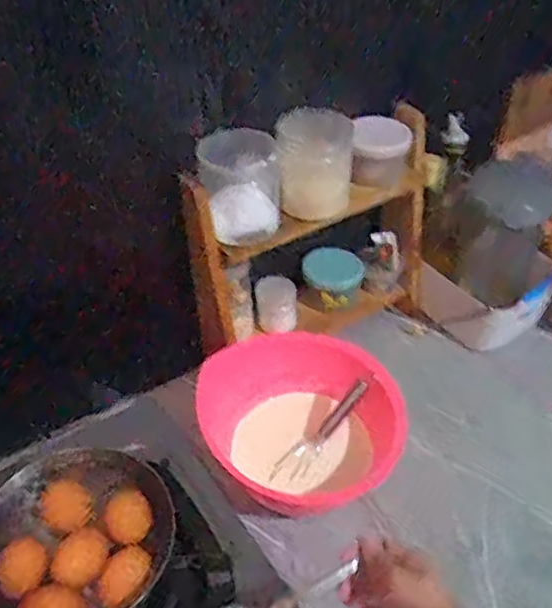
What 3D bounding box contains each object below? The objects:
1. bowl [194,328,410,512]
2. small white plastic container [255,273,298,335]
[{"bbox_3d":[0.033,0.143,0.795,0.251,0.115,0.195,-4,43,-4],"label":"bowl"},{"bbox_3d":[0.001,0.000,0.900,0.058,0.070,0.054,-2,43,-1],"label":"small white plastic container"}]

